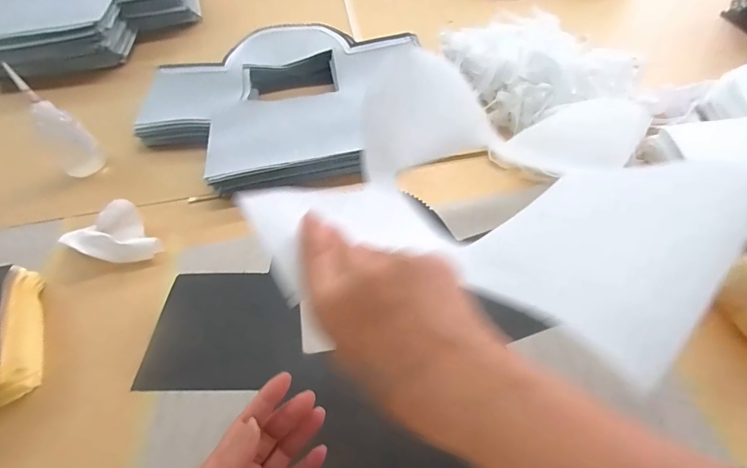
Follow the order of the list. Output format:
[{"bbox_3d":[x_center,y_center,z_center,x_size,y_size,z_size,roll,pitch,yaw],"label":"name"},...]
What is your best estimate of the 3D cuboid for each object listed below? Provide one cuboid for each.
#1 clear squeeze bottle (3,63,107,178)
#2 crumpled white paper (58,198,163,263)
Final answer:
[{"bbox_3d":[-0.485,-0.163,0.605,0.066,0.165,0.051,-38,60,-24],"label":"clear squeeze bottle"},{"bbox_3d":[-0.355,0.004,0.535,0.092,0.049,0.111,-37,59,-23],"label":"crumpled white paper"}]

